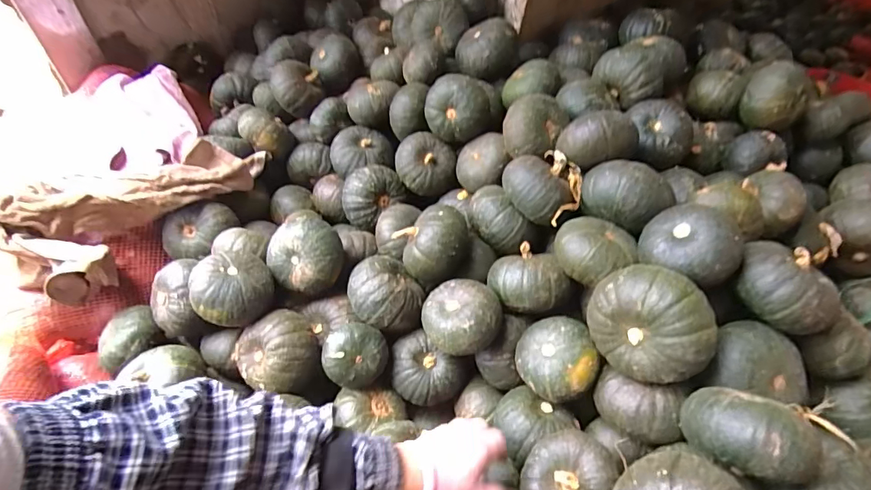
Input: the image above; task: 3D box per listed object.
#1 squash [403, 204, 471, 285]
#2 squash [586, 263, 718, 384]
[{"bbox_3d":[0.001,-0.003,0.632,0.087,0.080,0.089,7,49,3],"label":"squash"},{"bbox_3d":[0.233,0.090,0.495,0.076,0.114,0.130,-32,58,-27],"label":"squash"}]

